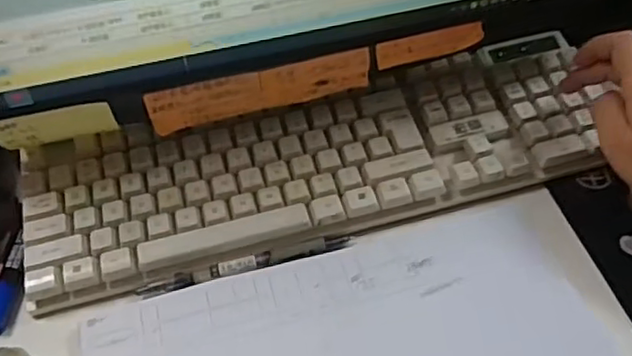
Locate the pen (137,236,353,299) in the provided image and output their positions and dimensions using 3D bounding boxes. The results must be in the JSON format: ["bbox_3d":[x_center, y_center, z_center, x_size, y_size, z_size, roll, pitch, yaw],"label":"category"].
[{"bbox_3d":[-0.045,0.059,0.426,0.141,0.011,0.012,-13,45,-8],"label":"pen"}]

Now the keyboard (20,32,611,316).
[{"bbox_3d":[0.005,-0.013,0.463,0.414,0.042,0.116,-15,46,-8],"label":"keyboard"}]

